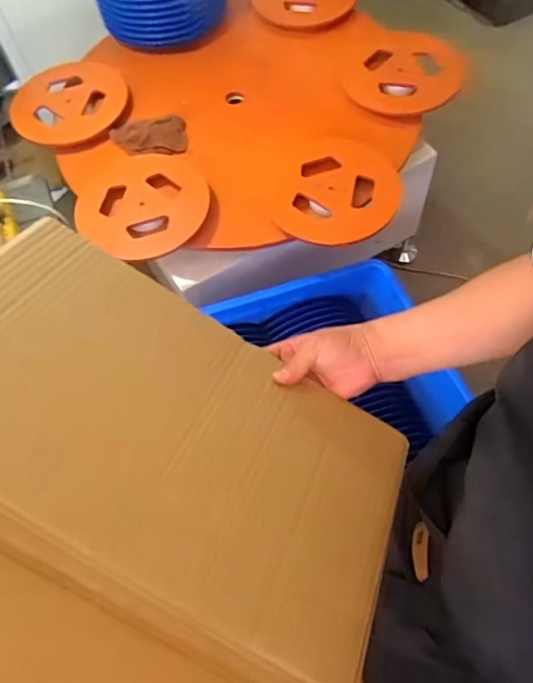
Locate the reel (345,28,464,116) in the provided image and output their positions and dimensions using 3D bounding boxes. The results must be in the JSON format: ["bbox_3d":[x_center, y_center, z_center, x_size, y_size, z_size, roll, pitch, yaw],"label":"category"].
[{"bbox_3d":[0.312,-0.612,1.251,0.274,0.038,0.239,3,63,5],"label":"reel"}]

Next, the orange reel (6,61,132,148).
[{"bbox_3d":[-0.454,-0.563,1.275,0.249,0.047,0.231,-1,63,2],"label":"orange reel"}]

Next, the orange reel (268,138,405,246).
[{"bbox_3d":[0.139,-0.307,1.111,0.254,0.019,0.260,4,63,5],"label":"orange reel"}]

